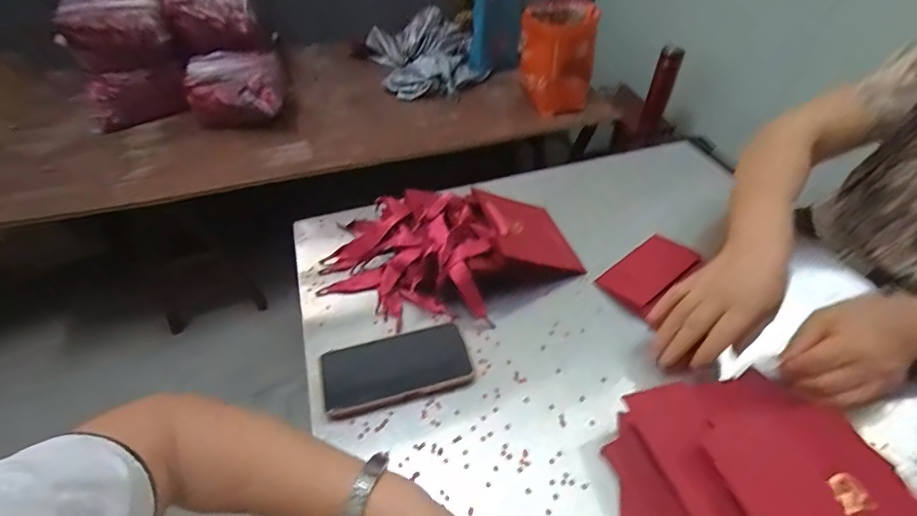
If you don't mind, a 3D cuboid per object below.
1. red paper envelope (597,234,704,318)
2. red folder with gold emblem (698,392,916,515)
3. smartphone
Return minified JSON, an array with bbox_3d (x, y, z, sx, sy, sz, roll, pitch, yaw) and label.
[{"bbox_3d":[0.249,0.016,0.580,0.126,0.027,0.076,-29,53,-26],"label":"red paper envelope"},{"bbox_3d":[0.294,0.188,0.356,0.139,0.009,0.162,-8,33,-6],"label":"red folder with gold emblem"},{"bbox_3d":[-0.069,0.119,0.490,0.158,0.014,0.085,-11,47,-11],"label":"smartphone"}]

